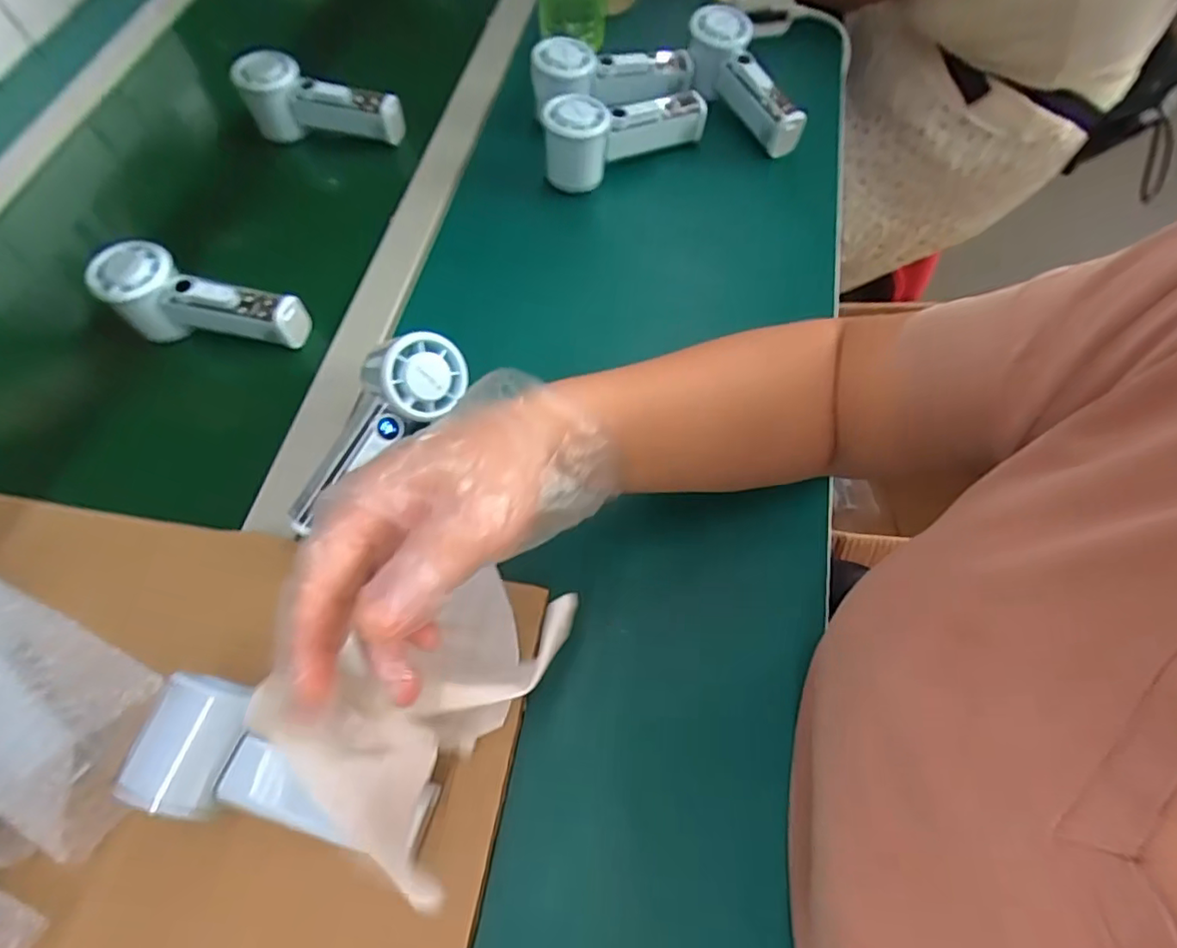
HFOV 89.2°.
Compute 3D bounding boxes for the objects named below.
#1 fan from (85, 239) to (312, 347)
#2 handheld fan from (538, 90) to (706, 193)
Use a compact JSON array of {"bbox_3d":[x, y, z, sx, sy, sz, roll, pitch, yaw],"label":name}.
[{"bbox_3d":[-0.300,-0.132,0.465,0.144,0.059,0.054,17,65,11],"label":"fan"},{"bbox_3d":[0.030,-0.313,0.537,0.152,0.061,0.053,-33,66,-13],"label":"handheld fan"}]

